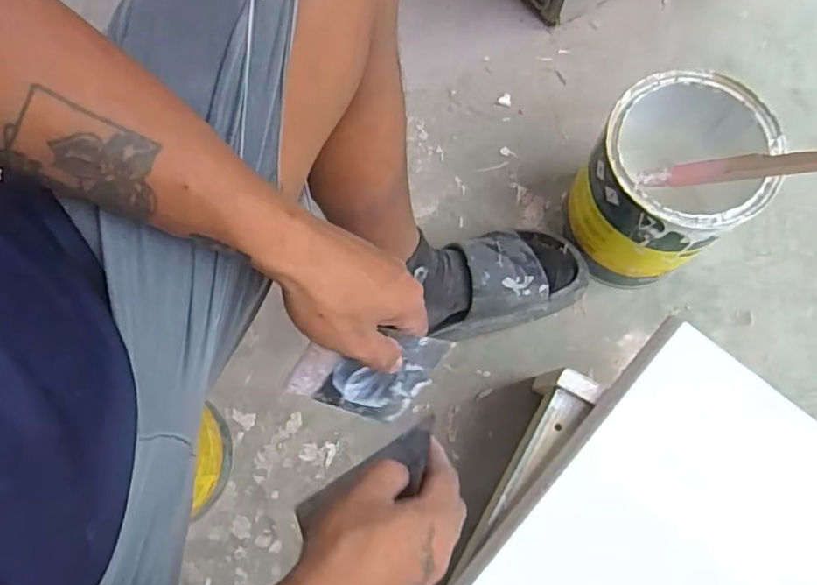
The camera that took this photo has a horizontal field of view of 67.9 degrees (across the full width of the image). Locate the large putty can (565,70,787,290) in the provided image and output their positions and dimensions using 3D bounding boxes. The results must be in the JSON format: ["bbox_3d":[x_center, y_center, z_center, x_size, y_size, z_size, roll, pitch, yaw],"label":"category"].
[{"bbox_3d":[0.275,-0.115,0.669,0.162,0.221,0.174,0,75,1],"label":"large putty can"}]

